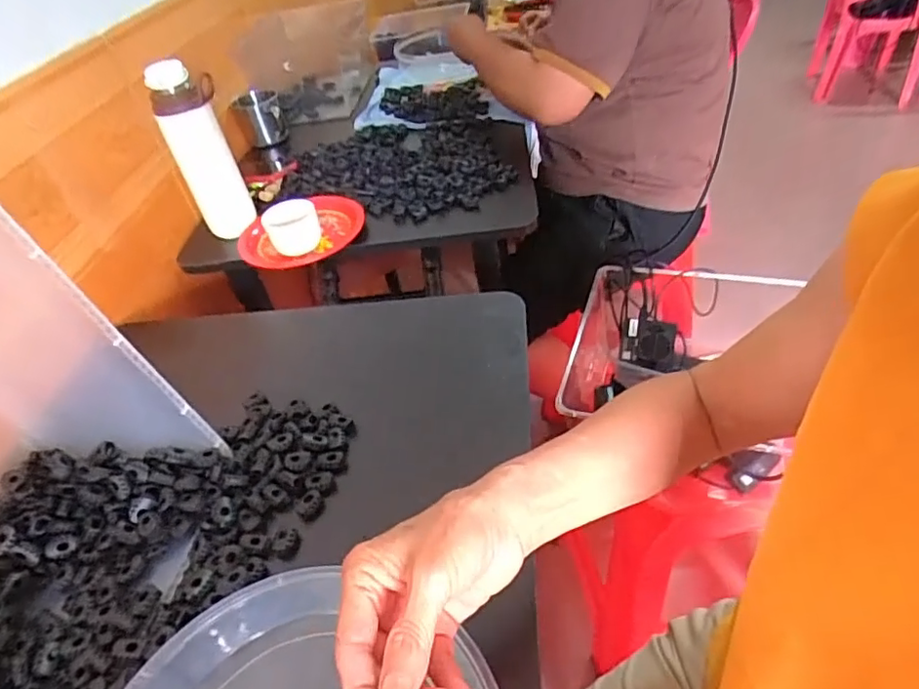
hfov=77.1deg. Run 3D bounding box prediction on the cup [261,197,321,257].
[{"bbox_3d":[-0.223,-0.164,0.764,0.069,0.046,0.062,-18,42,-8],"label":"cup"}]

